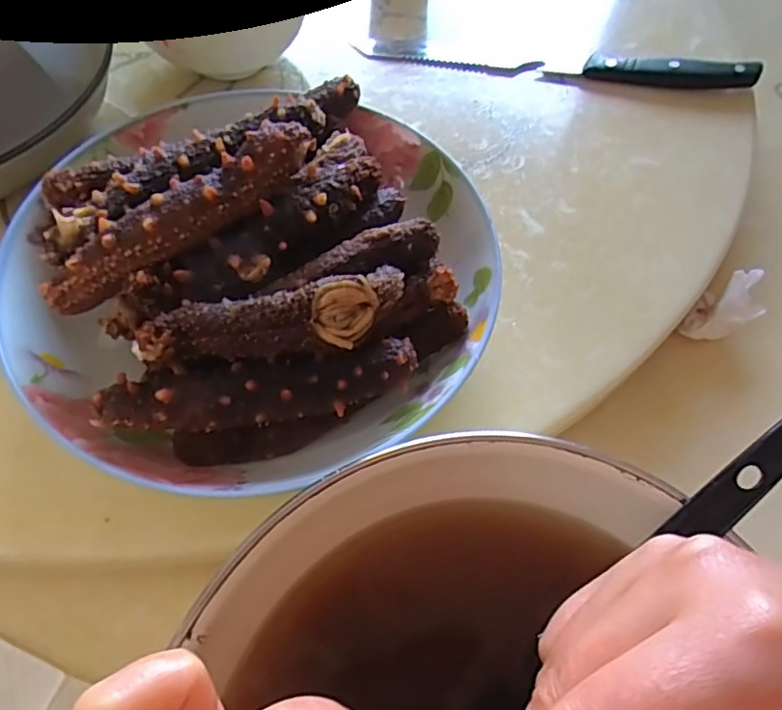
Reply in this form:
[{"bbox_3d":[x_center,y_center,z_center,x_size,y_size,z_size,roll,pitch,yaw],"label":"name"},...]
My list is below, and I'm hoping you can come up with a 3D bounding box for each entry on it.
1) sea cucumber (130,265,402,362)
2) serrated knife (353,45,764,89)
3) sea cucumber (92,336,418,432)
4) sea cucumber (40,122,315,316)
[{"bbox_3d":[-0.038,-0.012,0.206,0.091,0.016,0.026,-14,62,-11],"label":"sea cucumber"},{"bbox_3d":[0.100,-0.175,0.363,0.235,0.012,0.018,5,60,0],"label":"serrated knife"},{"bbox_3d":[-0.044,0.011,0.208,0.107,0.018,0.022,-8,61,-8],"label":"sea cucumber"},{"bbox_3d":[-0.072,-0.050,0.214,0.105,0.018,0.017,-36,68,-21],"label":"sea cucumber"}]

